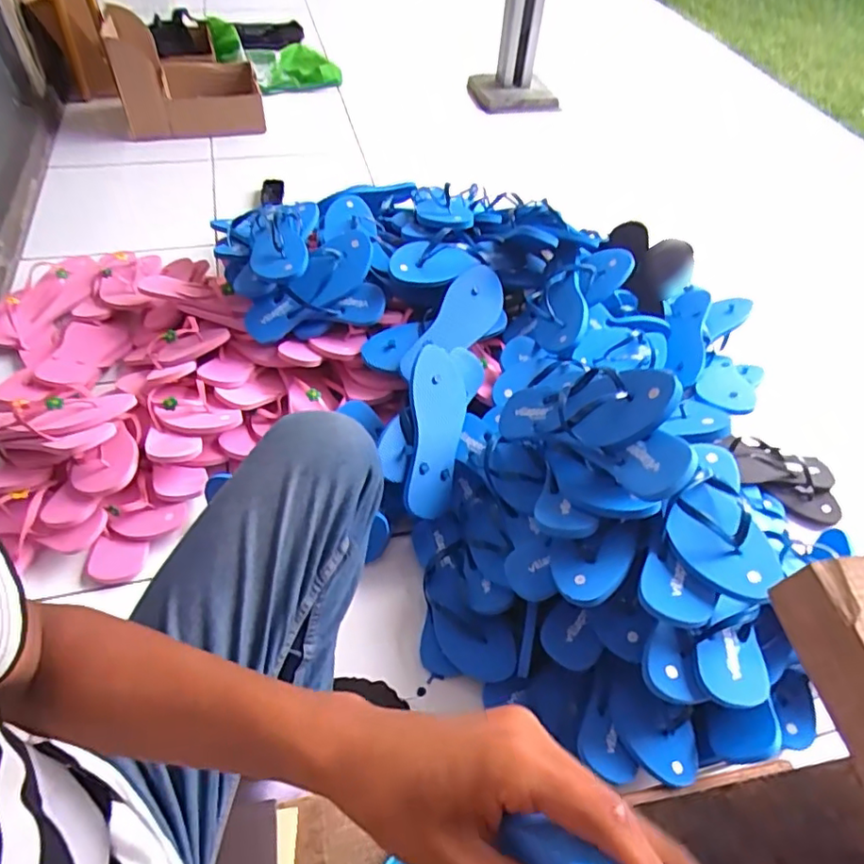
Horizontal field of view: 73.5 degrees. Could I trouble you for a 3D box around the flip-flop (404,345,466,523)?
[{"bbox_3d":[0.006,-0.002,0.813,0.080,0.045,0.242,4,81,-1],"label":"flip-flop"}]

